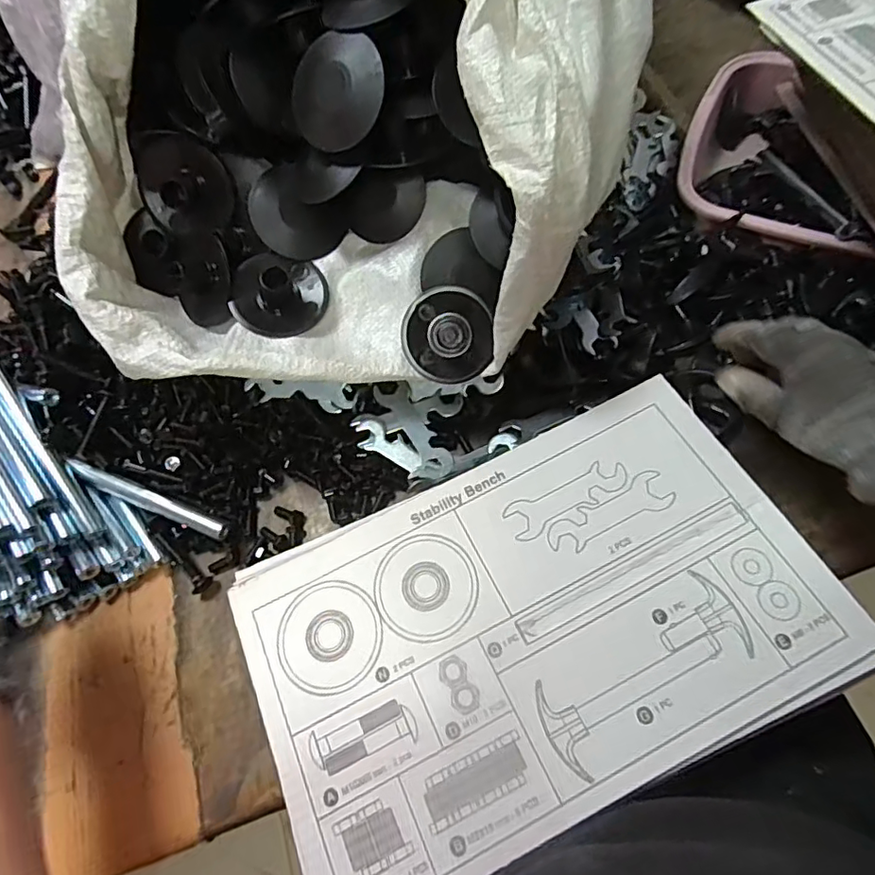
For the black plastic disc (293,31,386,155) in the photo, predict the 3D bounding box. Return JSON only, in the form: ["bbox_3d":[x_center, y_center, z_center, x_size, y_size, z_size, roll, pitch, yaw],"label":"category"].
[{"bbox_3d":[-0.066,-0.226,0.362,0.065,0.065,0.010,5,22,22],"label":"black plastic disc"}]

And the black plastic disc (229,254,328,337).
[{"bbox_3d":[-0.116,-0.105,0.407,0.065,0.031,0.065,1,83,-10],"label":"black plastic disc"}]

